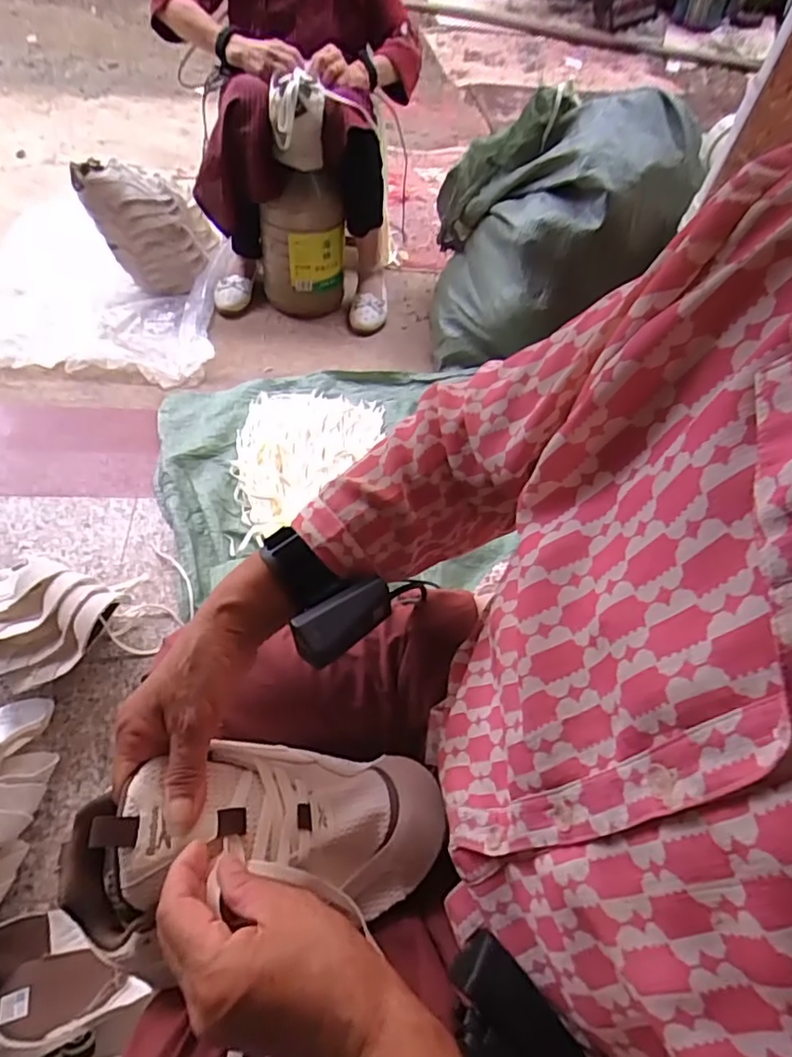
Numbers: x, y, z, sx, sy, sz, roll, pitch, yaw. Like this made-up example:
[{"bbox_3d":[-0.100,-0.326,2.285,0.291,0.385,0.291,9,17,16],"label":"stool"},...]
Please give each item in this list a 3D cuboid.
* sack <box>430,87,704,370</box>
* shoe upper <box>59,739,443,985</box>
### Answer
[{"bbox_3d":[0.316,-0.615,1.225,0.411,0.457,0.466,7,56,-1],"label":"sack"},{"bbox_3d":[-0.085,0.194,0.382,0.223,0.072,0.119,3,55,-22],"label":"shoe upper"}]

